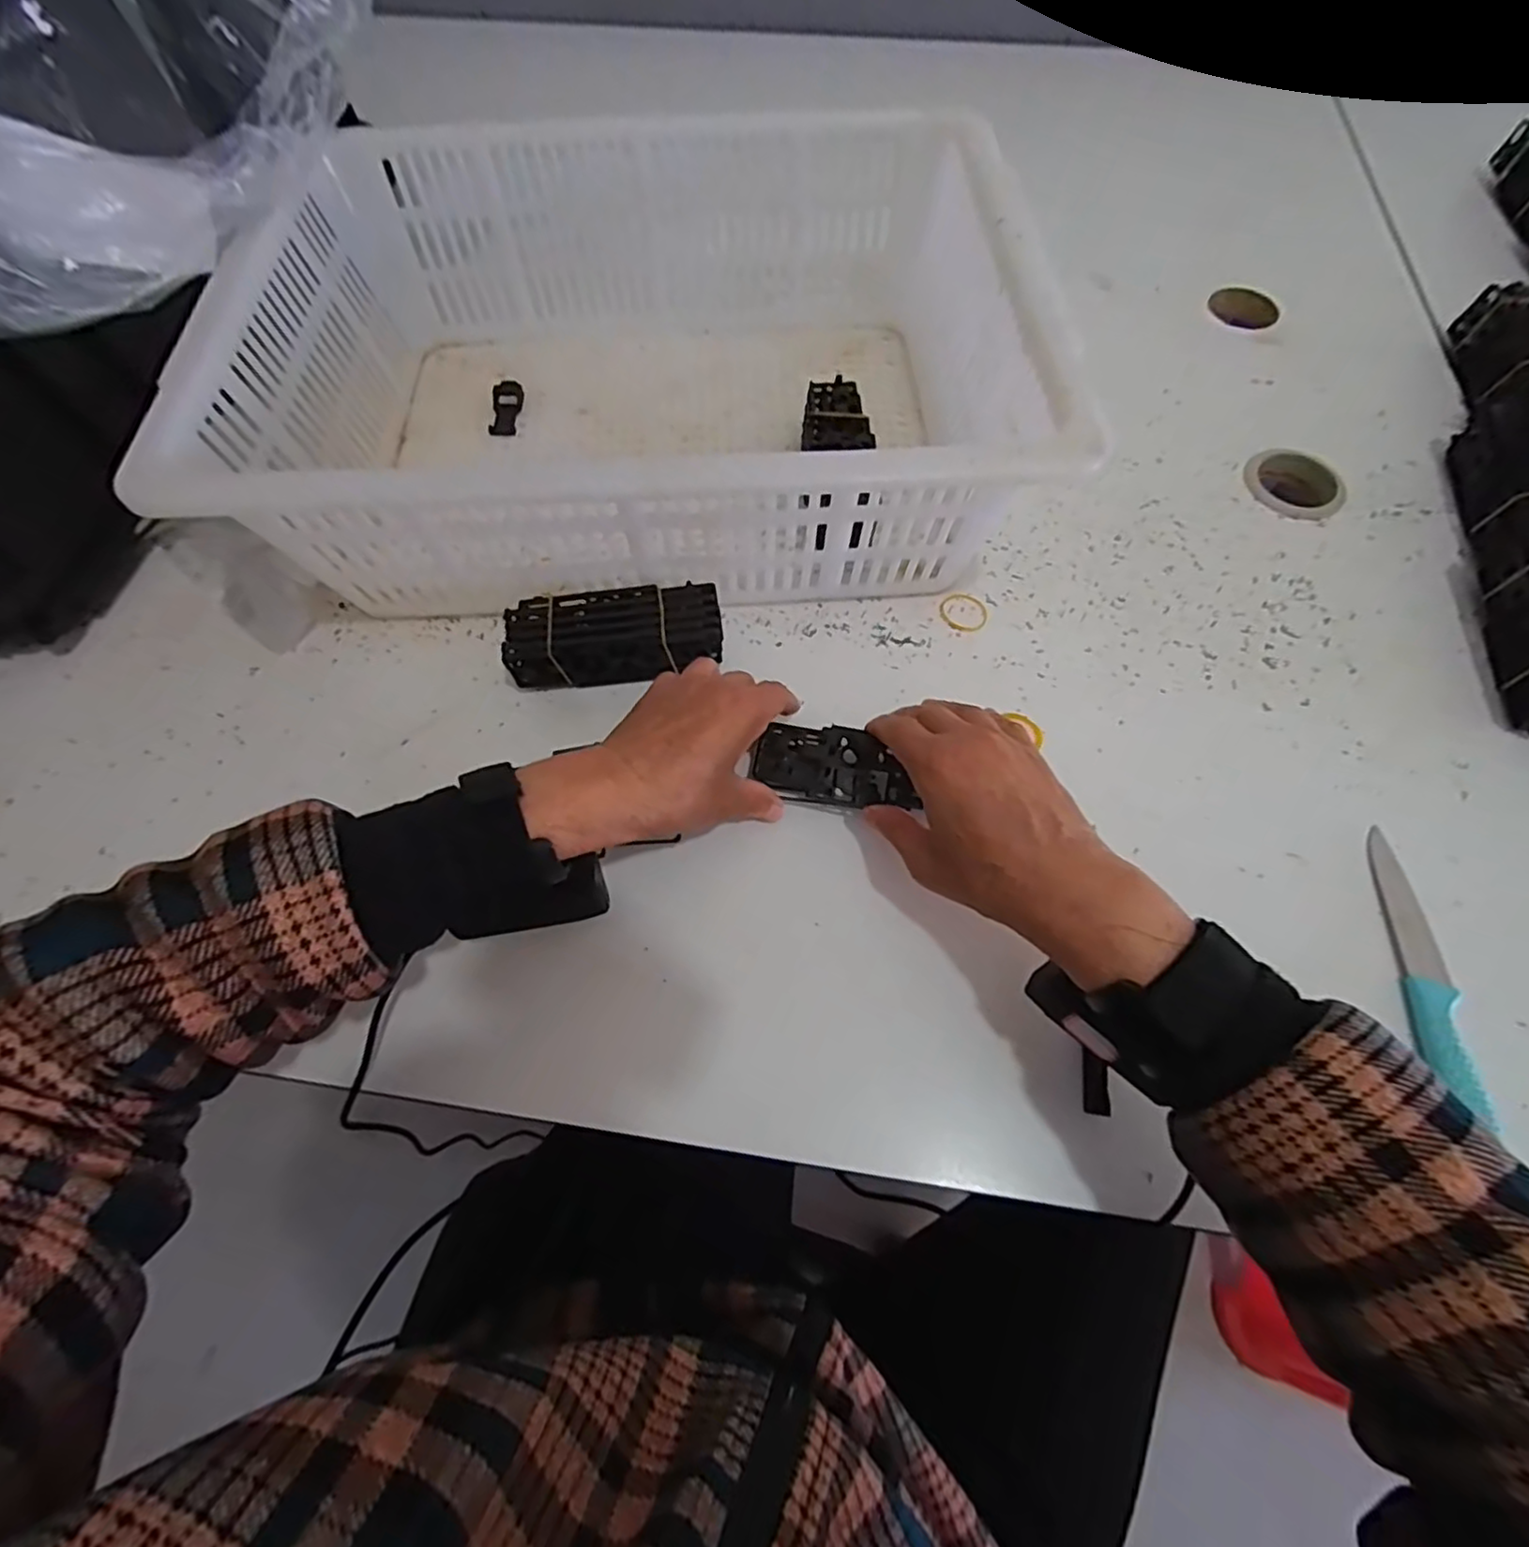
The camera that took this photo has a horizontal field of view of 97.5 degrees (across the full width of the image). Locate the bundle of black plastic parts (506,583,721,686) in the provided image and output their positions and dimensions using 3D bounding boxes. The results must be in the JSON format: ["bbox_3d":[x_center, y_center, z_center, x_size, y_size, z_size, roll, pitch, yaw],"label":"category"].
[{"bbox_3d":[-0.091,-0.085,0.419,0.126,0.044,0.052,-2,64,0],"label":"bundle of black plastic parts"}]

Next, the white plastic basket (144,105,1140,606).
[{"bbox_3d":[-0.084,-0.278,0.458,0.472,0.136,0.351,-4,64,-1],"label":"white plastic basket"}]

